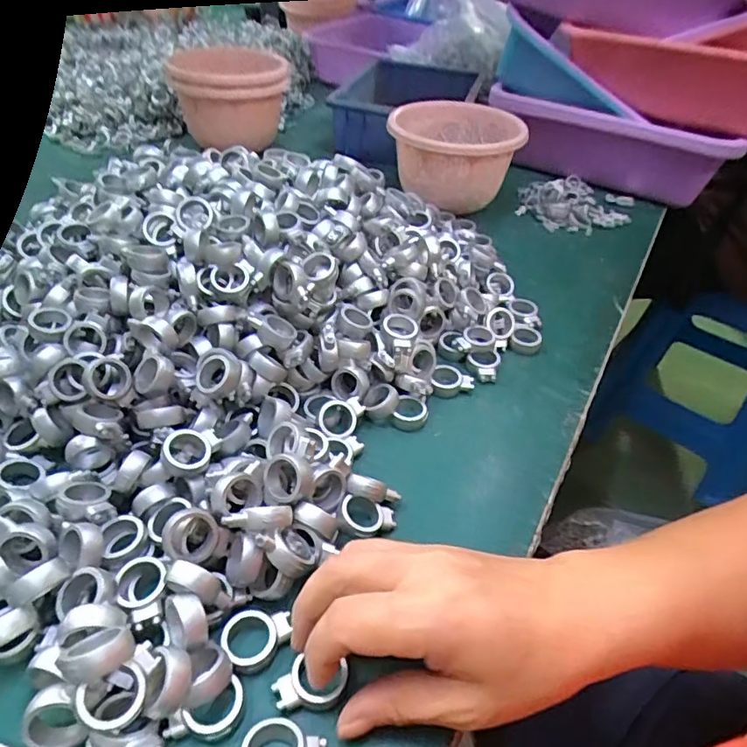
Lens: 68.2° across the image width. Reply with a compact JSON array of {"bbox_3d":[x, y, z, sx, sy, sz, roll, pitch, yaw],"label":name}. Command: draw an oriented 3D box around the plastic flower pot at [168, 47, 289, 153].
[{"bbox_3d":[-0.185,-0.358,0.726,0.140,0.097,0.124,-5,43,-12],"label":"plastic flower pot"}]

